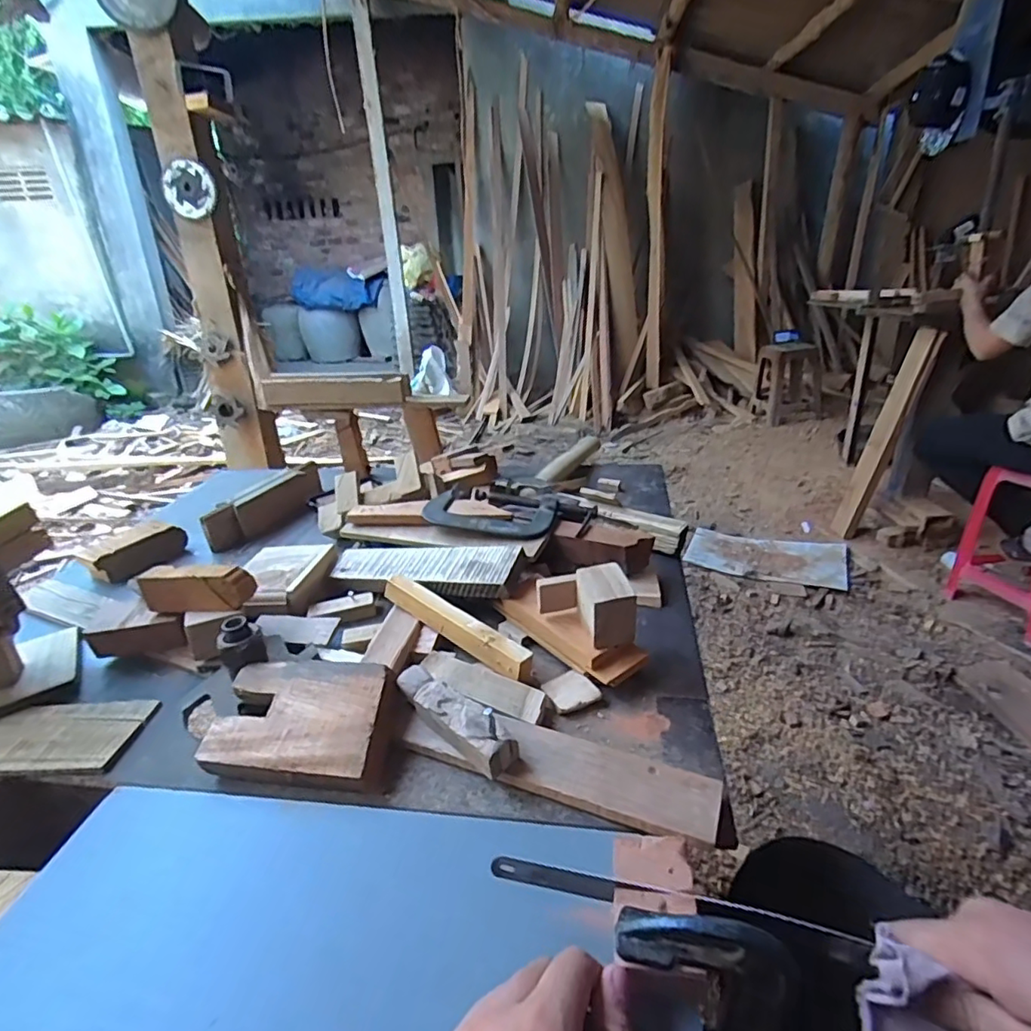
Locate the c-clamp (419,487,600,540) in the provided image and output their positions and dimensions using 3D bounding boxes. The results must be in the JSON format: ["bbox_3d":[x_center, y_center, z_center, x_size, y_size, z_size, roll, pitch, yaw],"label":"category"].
[{"bbox_3d":[-0.009,-0.003,0.664,0.188,0.022,0.080,4,25,14],"label":"c-clamp"}]

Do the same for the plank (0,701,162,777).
[{"bbox_3d":[-0.474,0.189,0.487,0.318,0.011,0.077,-2,24,2],"label":"plank"}]

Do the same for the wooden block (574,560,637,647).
[{"bbox_3d":[0.076,0.076,0.490,0.041,0.051,0.053,-7,24,-10],"label":"wooden block"}]

